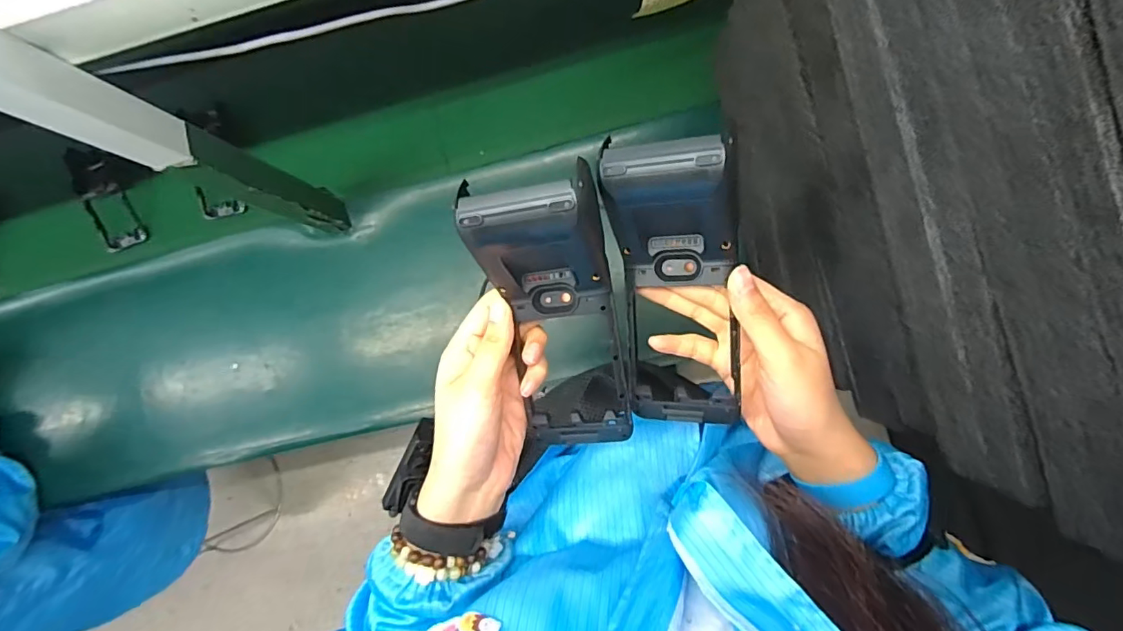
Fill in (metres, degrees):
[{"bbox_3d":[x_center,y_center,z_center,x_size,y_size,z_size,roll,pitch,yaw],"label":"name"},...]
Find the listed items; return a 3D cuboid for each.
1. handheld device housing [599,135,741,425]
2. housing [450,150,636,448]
[{"bbox_3d":[0.070,-0.016,0.318,0.072,0.044,0.177,-5,115,6],"label":"handheld device housing"},{"bbox_3d":[-0.001,0.001,0.317,0.074,0.040,0.177,-14,121,6],"label":"housing"}]

